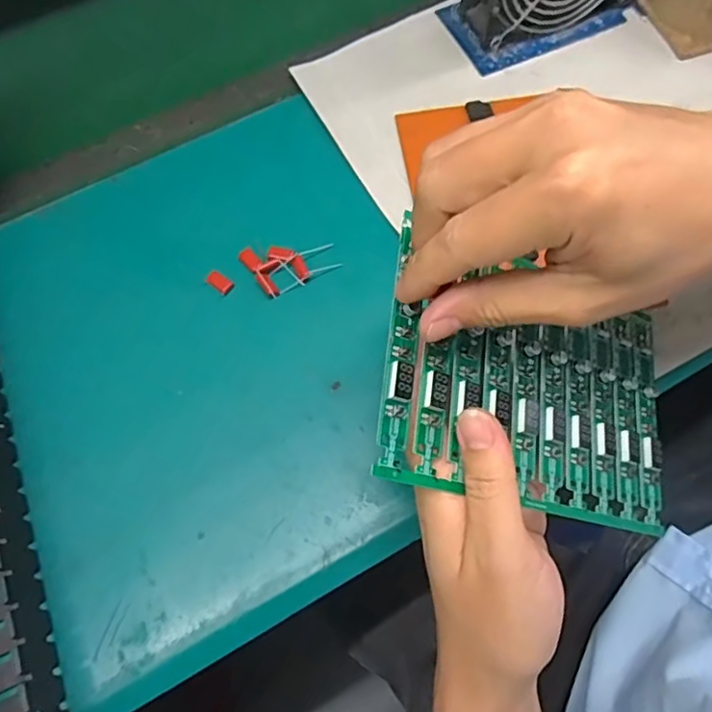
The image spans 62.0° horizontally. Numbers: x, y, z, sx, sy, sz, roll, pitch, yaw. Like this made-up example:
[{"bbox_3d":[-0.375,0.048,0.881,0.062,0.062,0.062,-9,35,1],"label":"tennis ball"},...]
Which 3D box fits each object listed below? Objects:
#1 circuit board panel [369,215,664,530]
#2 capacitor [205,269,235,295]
[{"bbox_3d":[0.087,0.016,0.281,0.161,0.005,0.108,17,69,-23],"label":"circuit board panel"},{"bbox_3d":[-0.084,-0.046,0.364,0.017,0.004,0.010,34,73,15],"label":"capacitor"}]

